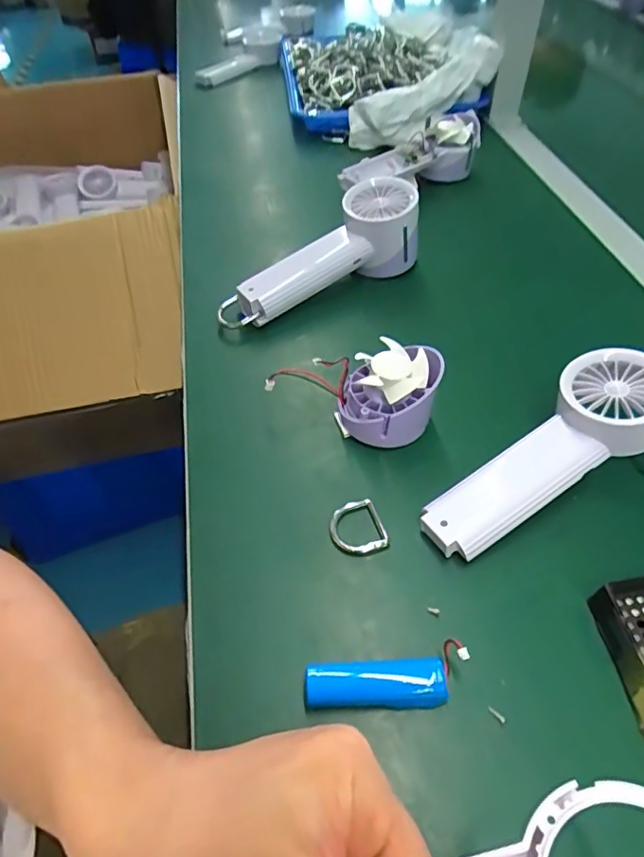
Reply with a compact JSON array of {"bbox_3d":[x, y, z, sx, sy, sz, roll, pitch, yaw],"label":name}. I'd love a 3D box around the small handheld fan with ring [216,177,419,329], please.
[{"bbox_3d":[-0.006,-0.144,0.449,0.184,0.067,0.059,-23,53,-16],"label":"small handheld fan with ring"}]

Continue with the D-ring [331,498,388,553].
[{"bbox_3d":[0.021,0.060,0.321,0.031,0.007,0.032,-18,51,3],"label":"D-ring"}]

